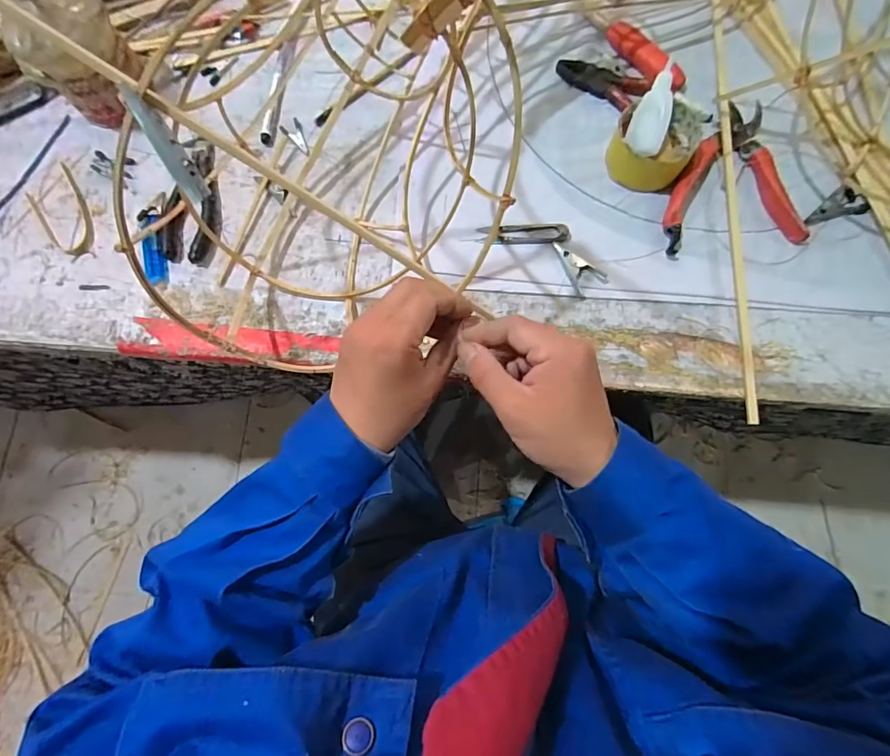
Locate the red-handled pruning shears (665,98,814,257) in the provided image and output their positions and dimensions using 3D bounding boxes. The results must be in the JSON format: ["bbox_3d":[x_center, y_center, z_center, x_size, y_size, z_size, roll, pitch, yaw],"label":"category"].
[{"bbox_3d":[0.287,-0.210,0.478,0.132,0.018,0.159,-6,77,-1],"label":"red-handled pruning shears"}]

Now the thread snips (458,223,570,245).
[{"bbox_3d":[0.075,-0.151,0.481,0.106,0.007,0.025,-1,77,1],"label":"thread snips"}]

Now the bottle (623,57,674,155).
[{"bbox_3d":[0.204,-0.262,0.453,0.037,0.022,0.086,18,98,33],"label":"bottle"}]

